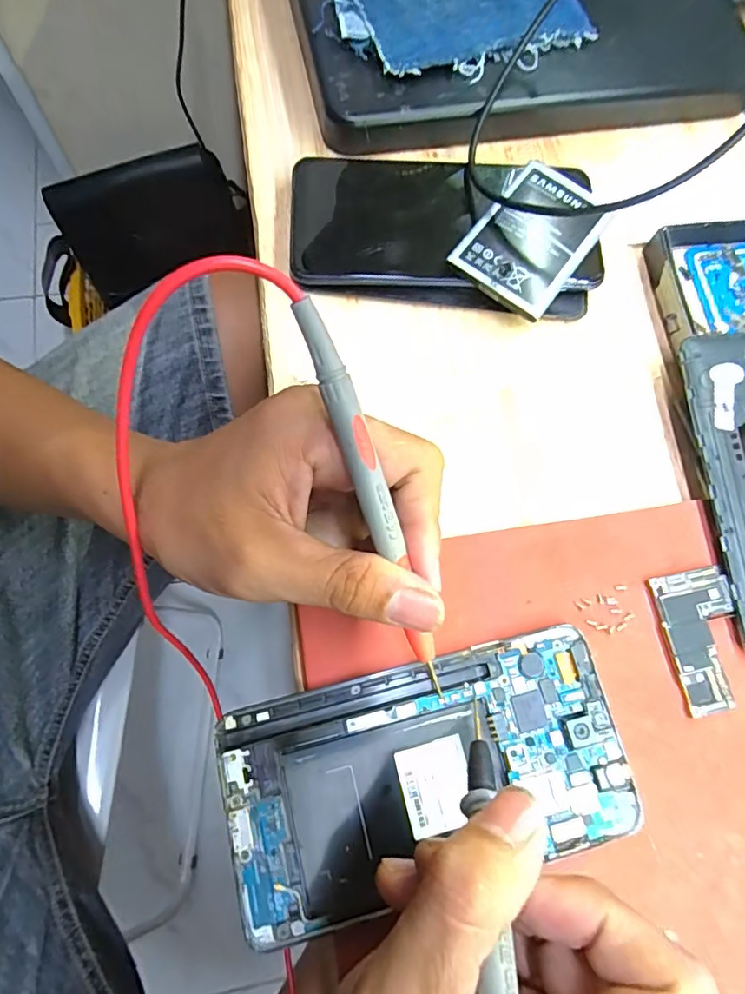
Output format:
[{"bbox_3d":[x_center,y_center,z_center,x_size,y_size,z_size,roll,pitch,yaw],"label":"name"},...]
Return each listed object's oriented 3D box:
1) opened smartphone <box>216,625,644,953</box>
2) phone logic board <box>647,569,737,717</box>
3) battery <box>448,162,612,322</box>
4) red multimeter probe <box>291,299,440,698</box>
[{"bbox_3d":[0.021,0.102,0.198,0.147,0.006,0.076,-13,77,-6],"label":"opened smartphone"},{"bbox_3d":[0.138,0.059,0.220,0.032,0.004,0.056,-8,75,-6],"label":"phone logic board"},{"bbox_3d":[0.079,-0.127,0.261,0.050,0.007,0.079,37,75,5],"label":"battery"},{"bbox_3d":[0.004,0.010,0.172,0.008,0.010,0.144,-23,120,-7],"label":"red multimeter probe"}]

